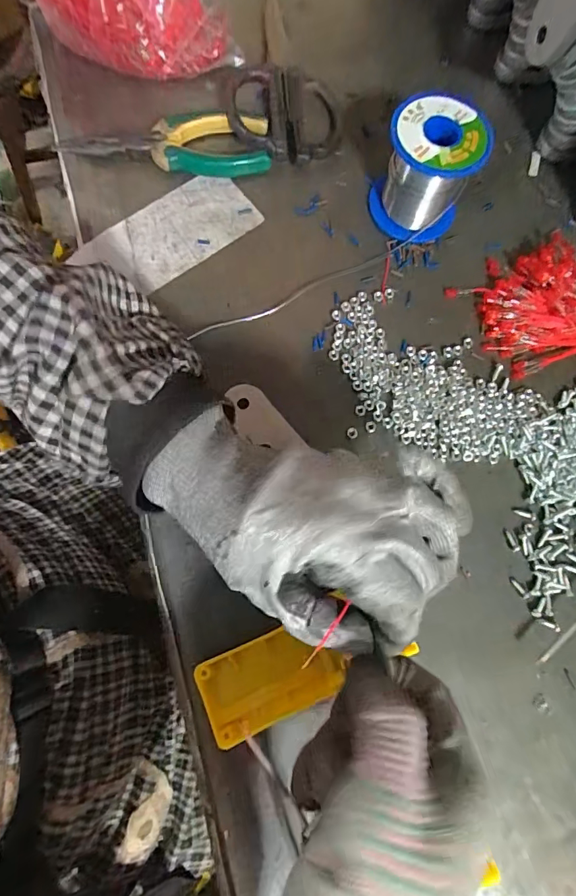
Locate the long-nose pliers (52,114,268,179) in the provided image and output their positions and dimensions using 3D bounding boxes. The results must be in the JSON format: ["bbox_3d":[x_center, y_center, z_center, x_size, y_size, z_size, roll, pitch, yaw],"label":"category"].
[{"bbox_3d":[-0.093,-0.224,0.331,0.156,0.015,0.040,-2,78,-2],"label":"long-nose pliers"}]

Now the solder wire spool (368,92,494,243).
[{"bbox_3d":[0.095,-0.189,0.310,0.062,0.062,0.058,0,78,-1],"label":"solder wire spool"}]

